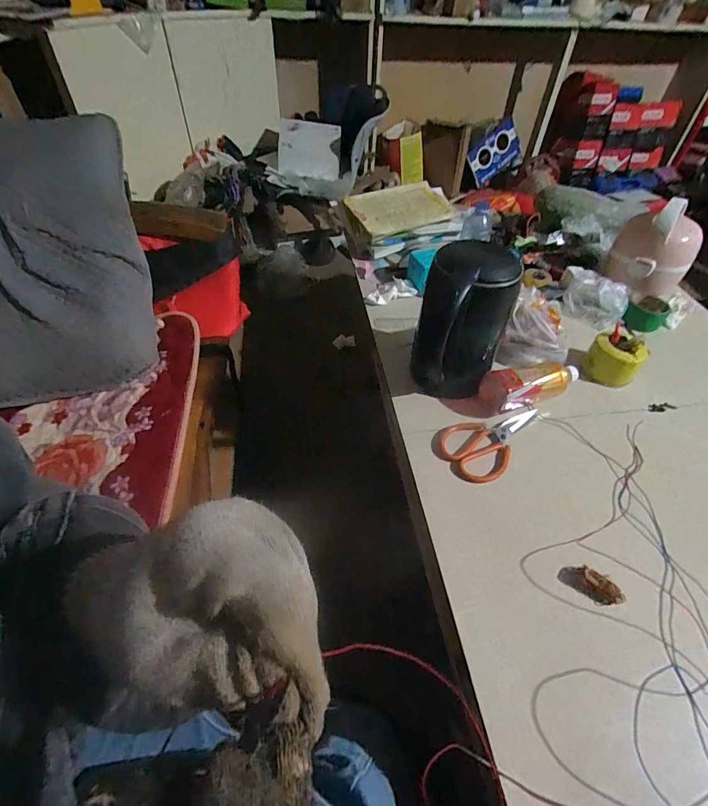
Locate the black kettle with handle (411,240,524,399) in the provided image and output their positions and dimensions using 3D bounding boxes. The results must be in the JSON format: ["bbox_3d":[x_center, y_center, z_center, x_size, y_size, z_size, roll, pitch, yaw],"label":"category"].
[{"bbox_3d":[0.170,-0.113,0.689,0.124,0.256,0.115,-15,49,-13],"label":"black kettle with handle"}]

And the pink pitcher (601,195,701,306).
[{"bbox_3d":[0.655,-0.331,0.909,0.121,0.182,0.165,-5,47,-4],"label":"pink pitcher"}]

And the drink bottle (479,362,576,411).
[{"bbox_3d":[0.311,-0.030,0.709,0.188,0.063,0.054,-10,48,-9],"label":"drink bottle"}]

